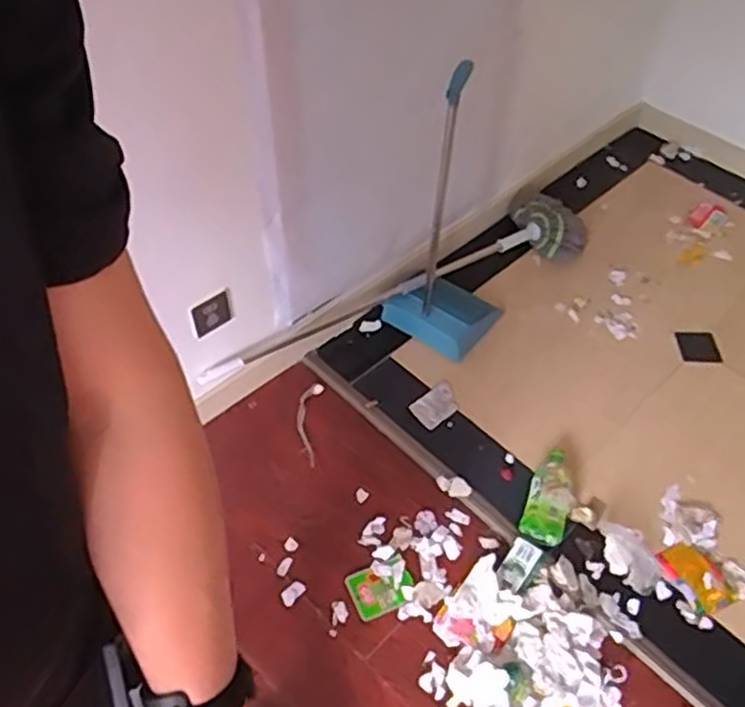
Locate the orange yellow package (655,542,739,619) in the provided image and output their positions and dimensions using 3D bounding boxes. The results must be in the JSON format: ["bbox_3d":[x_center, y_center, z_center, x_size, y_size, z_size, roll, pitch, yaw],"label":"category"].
[{"bbox_3d":[0.630,0.438,1.391,0.102,0.023,0.138,-20,54,-16],"label":"orange yellow package"}]

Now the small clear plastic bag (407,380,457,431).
[{"bbox_3d":[0.153,0.121,1.700,0.120,0.015,0.084,-31,58,-24],"label":"small clear plastic bag"}]

